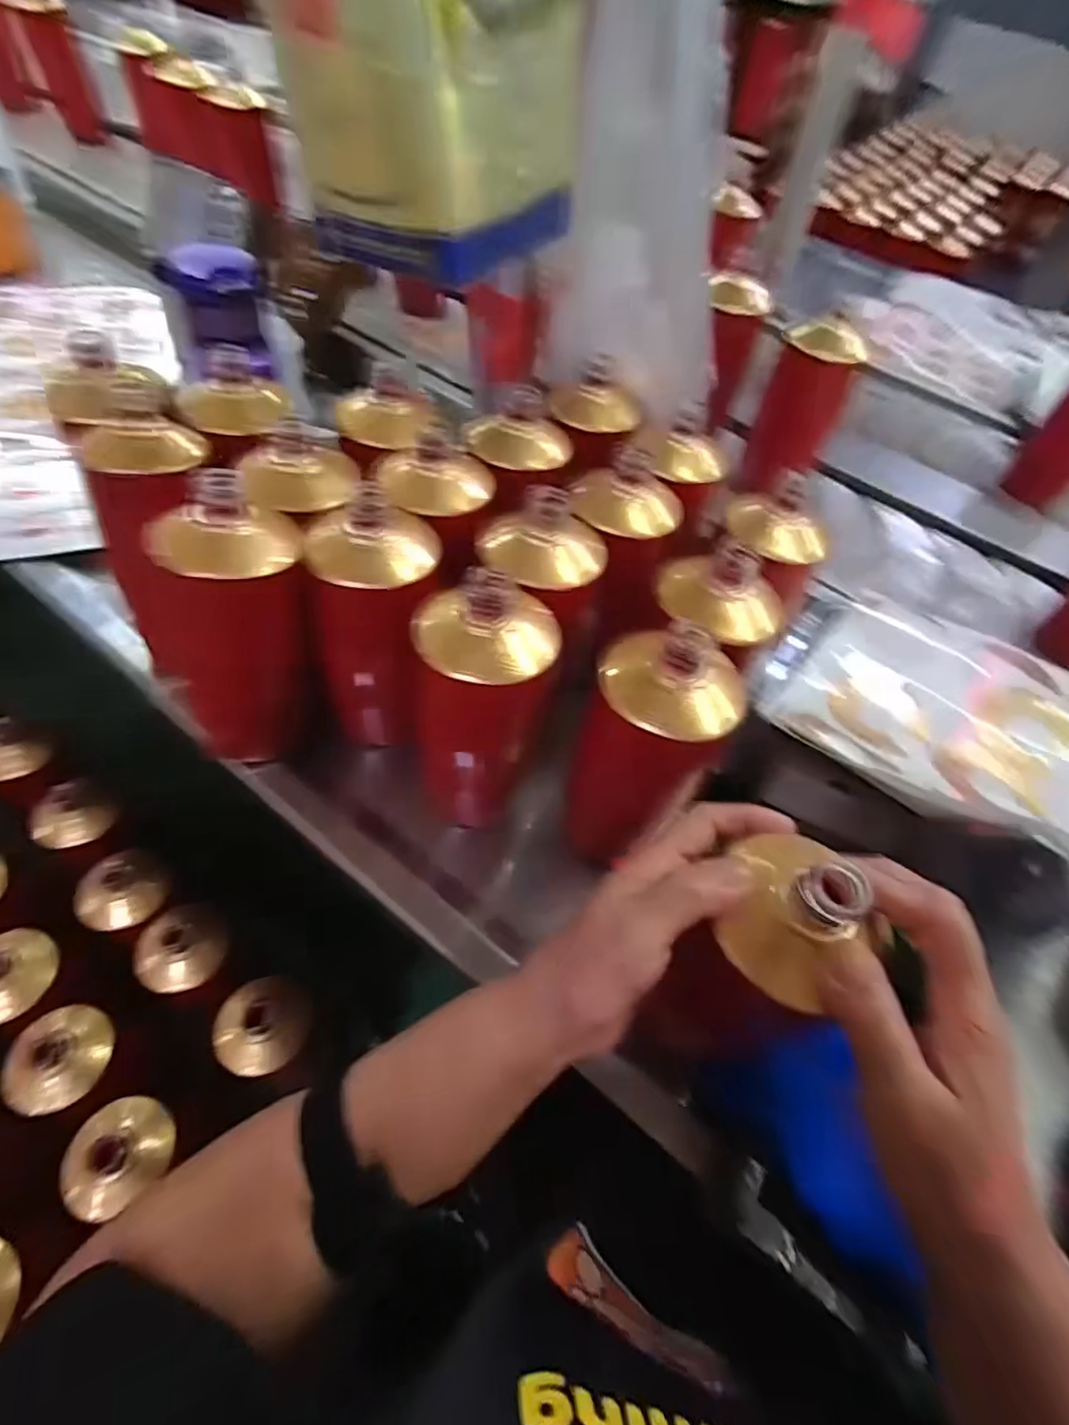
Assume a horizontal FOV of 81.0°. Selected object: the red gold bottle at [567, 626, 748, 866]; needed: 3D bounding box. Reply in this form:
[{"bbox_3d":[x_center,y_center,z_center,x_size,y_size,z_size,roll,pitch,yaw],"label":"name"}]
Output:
[{"bbox_3d":[0.070,0.026,0.394,0.082,0.186,0.071,18,57,8],"label":"red gold bottle"}]

